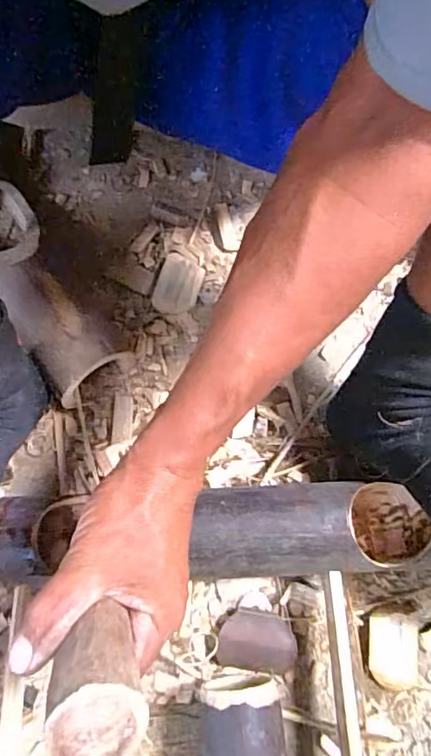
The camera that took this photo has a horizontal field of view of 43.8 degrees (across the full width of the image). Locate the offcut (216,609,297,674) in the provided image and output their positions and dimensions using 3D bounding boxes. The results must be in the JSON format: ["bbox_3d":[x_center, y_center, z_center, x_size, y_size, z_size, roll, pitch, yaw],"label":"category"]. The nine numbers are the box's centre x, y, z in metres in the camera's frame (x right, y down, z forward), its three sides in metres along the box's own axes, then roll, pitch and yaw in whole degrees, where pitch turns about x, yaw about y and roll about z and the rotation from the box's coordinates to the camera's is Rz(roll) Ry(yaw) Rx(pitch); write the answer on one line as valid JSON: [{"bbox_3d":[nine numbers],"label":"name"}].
[{"bbox_3d":[0.034,0.208,0.425,0.061,0.016,0.041,10,70,1],"label":"offcut"}]

